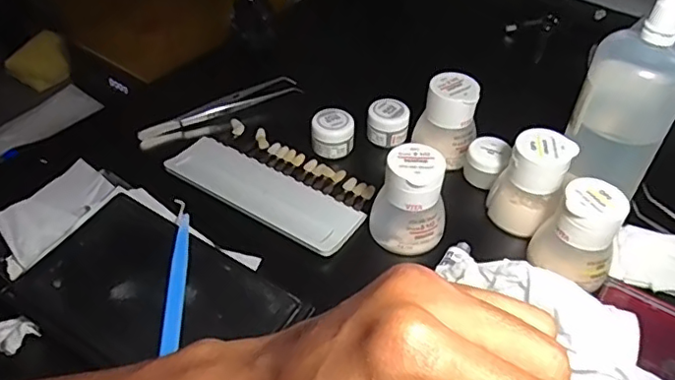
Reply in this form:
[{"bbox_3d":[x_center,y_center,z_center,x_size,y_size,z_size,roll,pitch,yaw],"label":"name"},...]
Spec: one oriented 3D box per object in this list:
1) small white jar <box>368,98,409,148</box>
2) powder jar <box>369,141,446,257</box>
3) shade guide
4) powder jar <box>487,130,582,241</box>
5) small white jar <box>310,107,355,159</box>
[{"bbox_3d":[0.041,-0.054,0.455,0.031,0.026,0.030,1,45,-1],"label":"small white jar"},{"bbox_3d":[0.048,0.006,0.373,0.042,0.058,0.040,-18,48,-18],"label":"powder jar"},{"bbox_3d":[-0.049,-0.004,0.434,0.148,0.021,0.068,23,49,21],"label":"shade guide"},{"bbox_3d":[0.129,-0.005,0.388,0.042,0.062,0.040,1,45,-1],"label":"powder jar"},{"bbox_3d":[-0.003,-0.046,0.447,0.032,0.027,0.028,3,45,1],"label":"small white jar"}]

